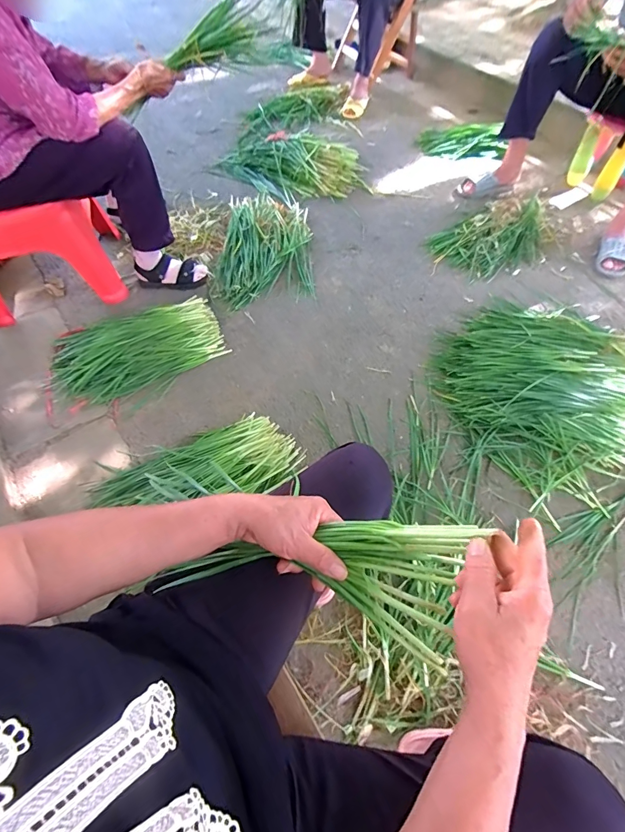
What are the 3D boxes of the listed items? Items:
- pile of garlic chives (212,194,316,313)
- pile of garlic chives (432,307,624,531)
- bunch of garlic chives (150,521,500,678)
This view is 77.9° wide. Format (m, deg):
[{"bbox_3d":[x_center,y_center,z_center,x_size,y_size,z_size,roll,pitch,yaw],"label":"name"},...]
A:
[{"bbox_3d":[-0.166,-0.585,1.316,0.321,0.074,0.545,-2,60,0],"label":"pile of garlic chives"},{"bbox_3d":[0.624,-0.094,1.034,0.570,0.088,0.570,-31,65,-15],"label":"pile of garlic chives"},{"bbox_3d":[0.001,0.162,0.374,0.326,0.059,0.107,-4,59,17],"label":"bunch of garlic chives"}]

